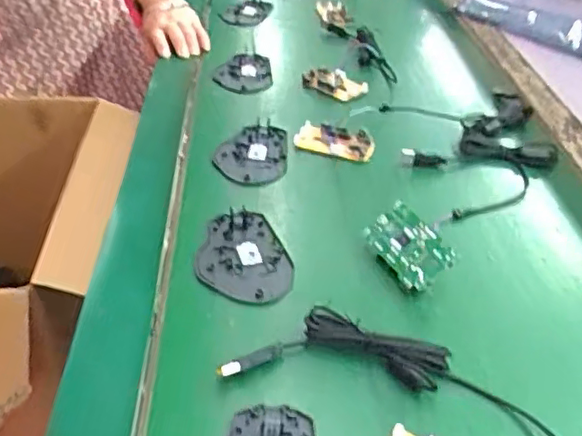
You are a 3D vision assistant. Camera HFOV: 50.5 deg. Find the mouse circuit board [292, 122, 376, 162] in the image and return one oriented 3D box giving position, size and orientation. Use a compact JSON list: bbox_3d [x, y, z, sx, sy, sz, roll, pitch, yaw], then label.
[{"bbox_3d":[0.046,-0.081,0.649,0.082,0.024,0.038,18,39,19],"label":"mouse circuit board"}]

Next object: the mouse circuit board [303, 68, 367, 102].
[{"bbox_3d":[0.055,-0.172,0.774,0.082,0.018,0.048,8,37,6],"label":"mouse circuit board"}]

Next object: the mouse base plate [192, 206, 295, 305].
[{"bbox_3d":[-0.037,0.030,0.504,0.077,0.008,0.103,6,36,3],"label":"mouse base plate"}]

